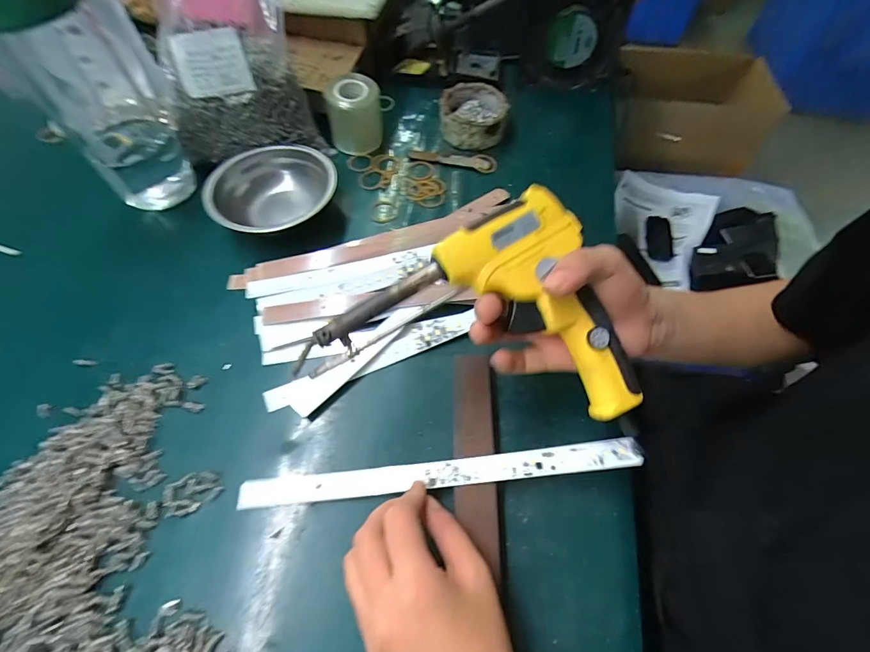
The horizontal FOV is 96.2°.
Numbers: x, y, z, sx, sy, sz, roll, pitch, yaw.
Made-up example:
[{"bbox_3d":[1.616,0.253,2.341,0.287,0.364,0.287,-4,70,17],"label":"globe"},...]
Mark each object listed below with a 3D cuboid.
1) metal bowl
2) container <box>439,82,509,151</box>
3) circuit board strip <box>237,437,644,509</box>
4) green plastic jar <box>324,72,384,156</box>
[{"bbox_3d":[-0.166,-0.134,0.415,0.128,0.053,0.125,0,59,0],"label":"metal bowl"},{"bbox_3d":[0.046,-0.256,0.475,0.078,0.040,0.081,0,59,0],"label":"container"},{"bbox_3d":[-0.002,0.105,0.278,0.280,0.007,0.019,-8,59,5],"label":"circuit board strip"},{"bbox_3d":[-0.095,-0.252,0.461,0.059,0.068,0.063,-1,59,0],"label":"green plastic jar"}]

